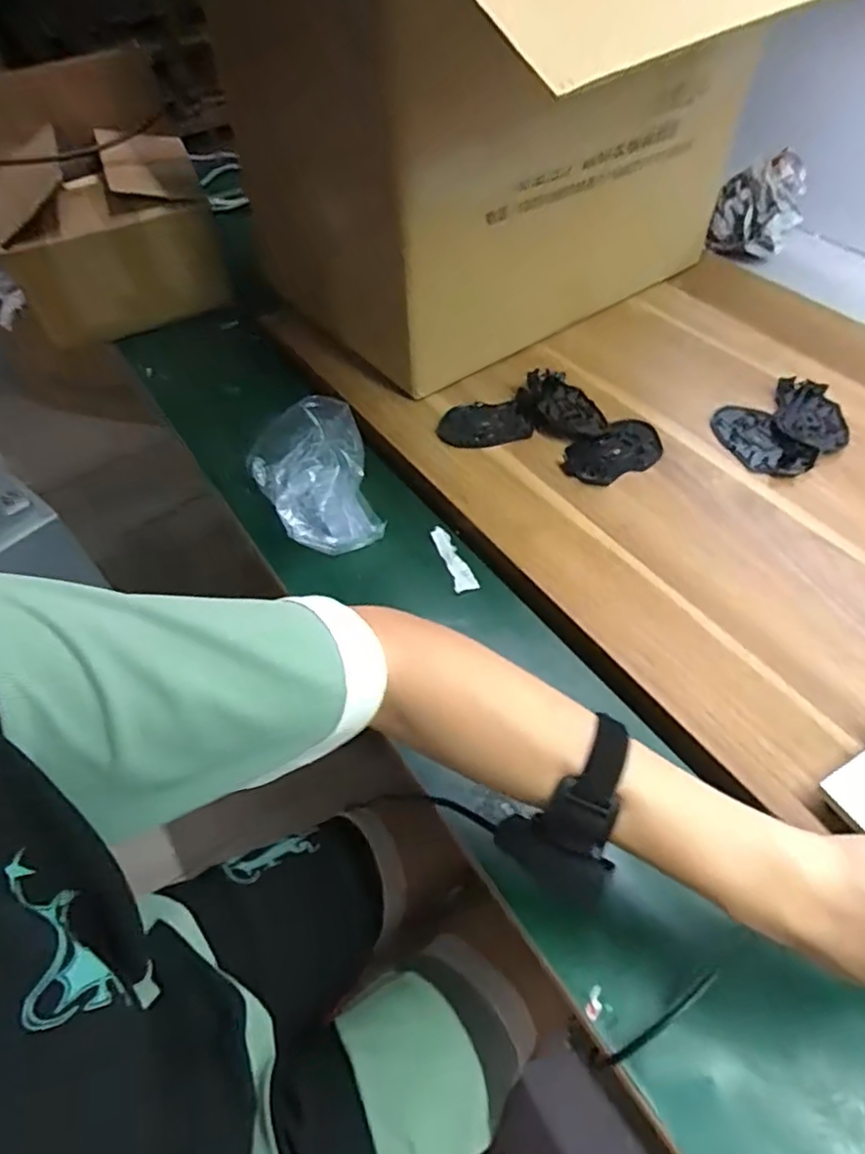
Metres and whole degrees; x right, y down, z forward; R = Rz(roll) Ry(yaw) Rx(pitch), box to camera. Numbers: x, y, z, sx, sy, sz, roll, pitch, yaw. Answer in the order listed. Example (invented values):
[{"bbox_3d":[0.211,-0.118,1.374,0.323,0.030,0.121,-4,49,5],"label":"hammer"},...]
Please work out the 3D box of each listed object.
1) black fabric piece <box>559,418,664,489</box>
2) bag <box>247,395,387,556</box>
[{"bbox_3d":[0.191,-0.129,0.677,0.116,0.010,0.064,-28,56,-17],"label":"black fabric piece"},{"bbox_3d":[-0.121,-0.096,0.666,0.116,0.079,0.157,-18,53,-10],"label":"bag"}]

